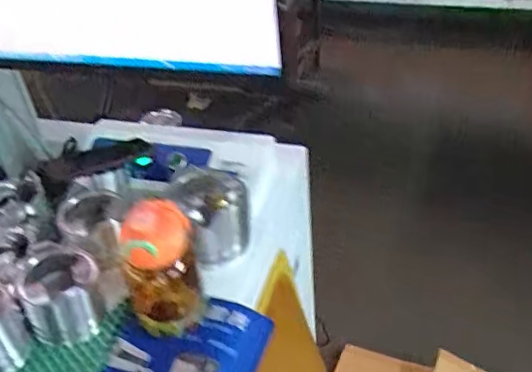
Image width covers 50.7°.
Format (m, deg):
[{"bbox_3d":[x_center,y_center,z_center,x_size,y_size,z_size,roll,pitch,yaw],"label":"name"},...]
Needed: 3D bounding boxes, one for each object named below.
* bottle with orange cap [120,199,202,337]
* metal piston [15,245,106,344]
[{"bbox_3d":[-0.122,0.098,0.651,0.084,0.152,0.070,-17,40,-14],"label":"bottle with orange cap"},{"bbox_3d":[-0.243,0.129,0.672,0.089,0.092,0.074,-24,42,-22],"label":"metal piston"}]

